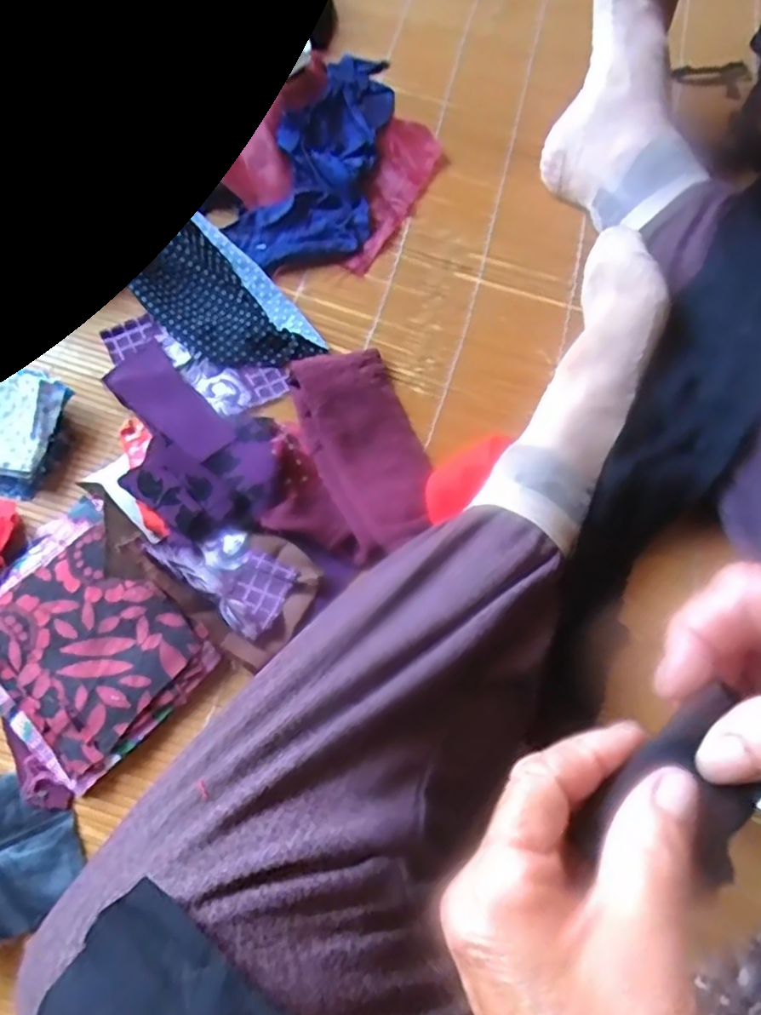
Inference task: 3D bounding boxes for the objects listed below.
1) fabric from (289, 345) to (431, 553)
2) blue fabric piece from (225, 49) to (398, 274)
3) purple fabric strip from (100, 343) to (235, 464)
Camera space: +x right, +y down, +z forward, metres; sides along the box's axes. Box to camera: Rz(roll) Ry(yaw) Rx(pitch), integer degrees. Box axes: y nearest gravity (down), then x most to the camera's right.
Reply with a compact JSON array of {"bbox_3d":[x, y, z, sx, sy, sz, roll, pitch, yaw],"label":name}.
[{"bbox_3d":[-0.008,-0.042,0.425,0.071,0.033,0.137,-23,68,-10],"label":"fabric"},{"bbox_3d":[-0.033,-0.286,0.516,0.095,0.037,0.251,18,67,8],"label":"blue fabric piece"},{"bbox_3d":[-0.140,-0.069,0.427,0.043,0.008,0.097,-40,77,-18],"label":"purple fabric strip"}]

